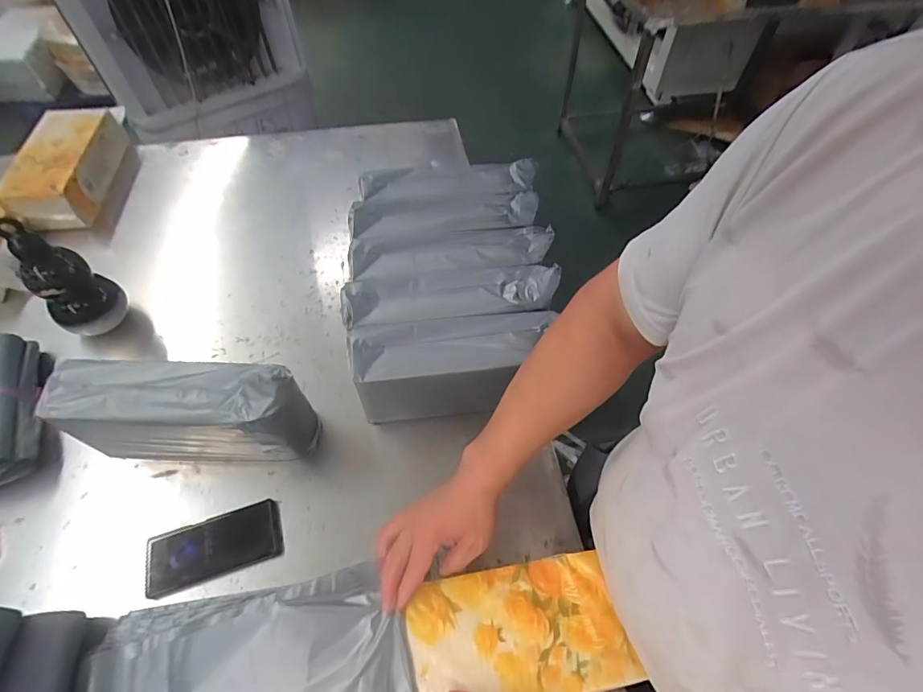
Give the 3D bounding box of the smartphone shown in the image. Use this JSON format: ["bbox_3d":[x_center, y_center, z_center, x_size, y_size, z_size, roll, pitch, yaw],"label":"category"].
[{"bbox_3d":[-0.325,0.264,0.601,0.162,0.016,0.077,-15,67,-15],"label":"smartphone"}]

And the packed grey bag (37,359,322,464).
[{"bbox_3d":[-0.376,0.089,0.633,0.310,0.150,0.090,2,56,0],"label":"packed grey bag"}]

